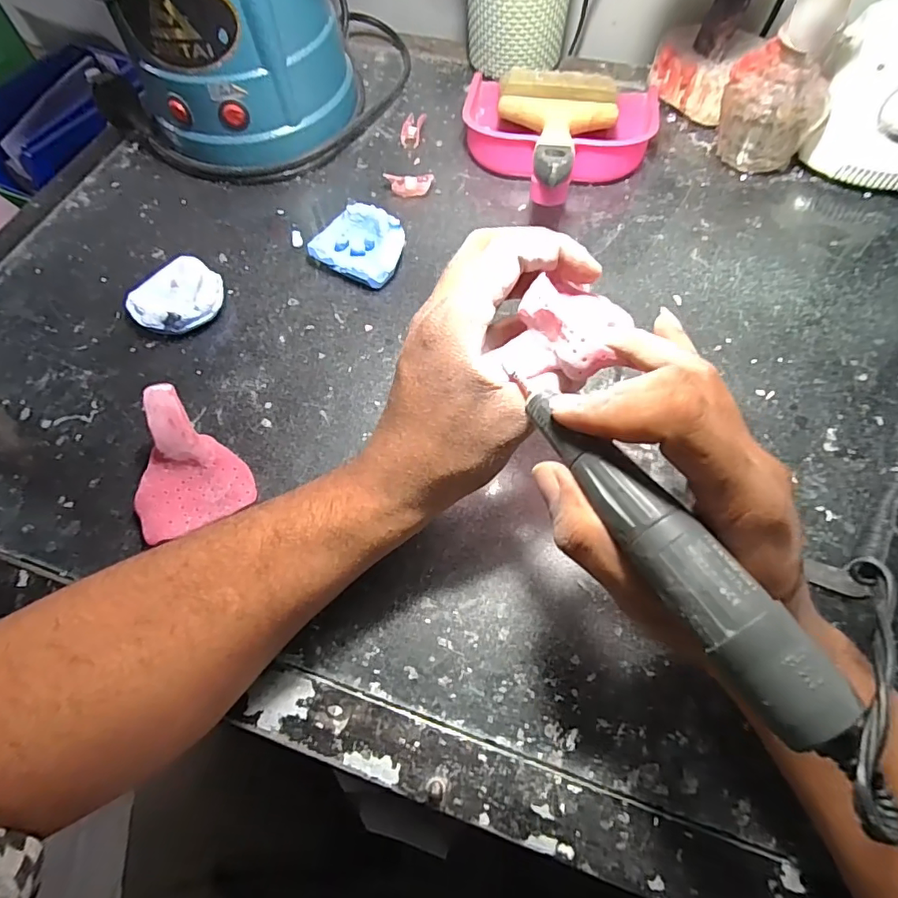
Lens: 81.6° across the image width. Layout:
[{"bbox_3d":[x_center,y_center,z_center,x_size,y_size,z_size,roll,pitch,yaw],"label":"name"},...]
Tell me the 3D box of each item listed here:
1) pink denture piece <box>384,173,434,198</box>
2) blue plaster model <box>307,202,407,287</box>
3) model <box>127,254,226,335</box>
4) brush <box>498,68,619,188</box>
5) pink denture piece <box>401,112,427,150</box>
[{"bbox_3d":[-0.031,-0.215,0.424,0.037,0.015,0.014,-7,63,-2],"label":"pink denture piece"},{"bbox_3d":[-0.065,-0.152,0.388,0.066,0.023,0.054,27,67,15],"label":"blue plaster model"},{"bbox_3d":[-0.192,-0.107,0.372,0.059,0.020,0.061,38,70,19],"label":"model"},{"bbox_3d":[0.082,-0.253,0.402,0.096,0.019,0.219,8,49,6],"label":"brush"},{"bbox_3d":[-0.032,-0.280,0.459,0.017,0.014,0.033,13,64,8],"label":"pink denture piece"}]

